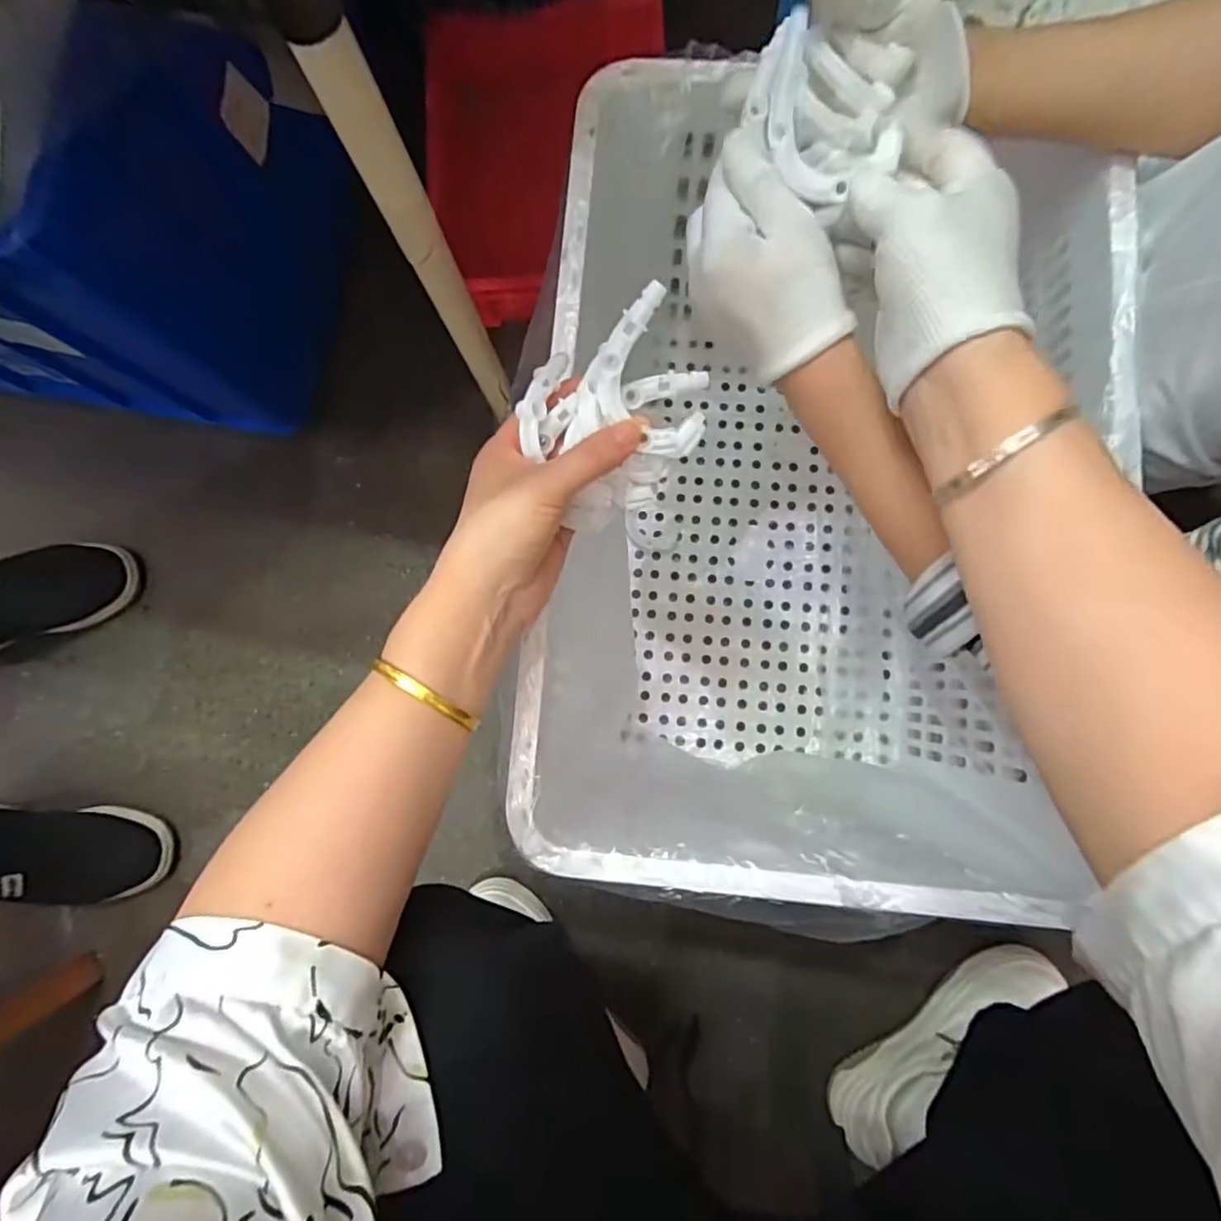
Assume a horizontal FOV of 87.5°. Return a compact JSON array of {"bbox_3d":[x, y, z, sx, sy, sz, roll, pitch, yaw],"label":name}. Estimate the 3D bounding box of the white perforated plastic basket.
[{"bbox_3d":[0.146,-0.056,0.542,0.343,0.316,0.486,7,84,4],"label":"white perforated plastic basket"}]

